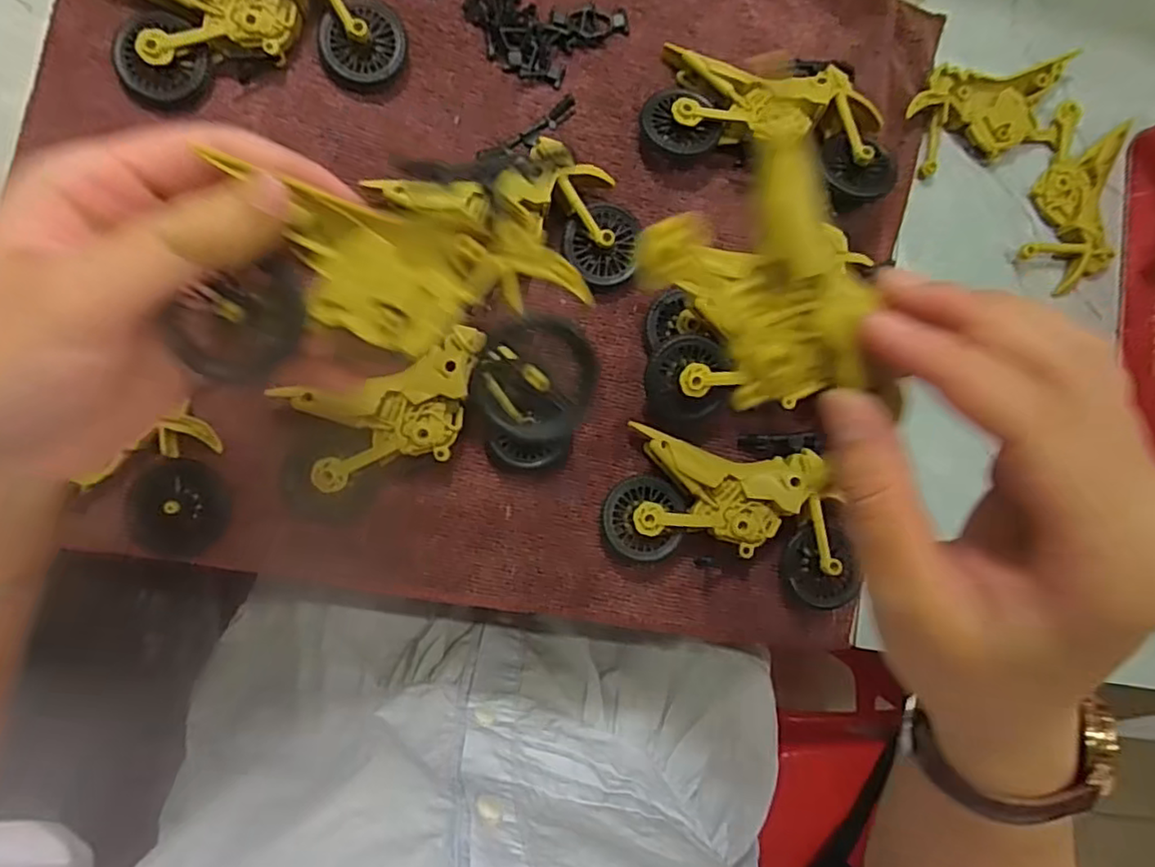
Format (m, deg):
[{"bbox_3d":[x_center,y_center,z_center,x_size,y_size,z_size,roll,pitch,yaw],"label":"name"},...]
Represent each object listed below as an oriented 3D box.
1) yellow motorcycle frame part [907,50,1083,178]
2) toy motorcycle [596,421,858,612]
[{"bbox_3d":[0.212,-0.165,0.330,0.094,0.014,0.046,-12,87,-8],"label":"yellow motorcycle frame part"},{"bbox_3d":[0.070,0.035,0.285,0.109,0.021,0.059,15,84,-6],"label":"toy motorcycle"}]

